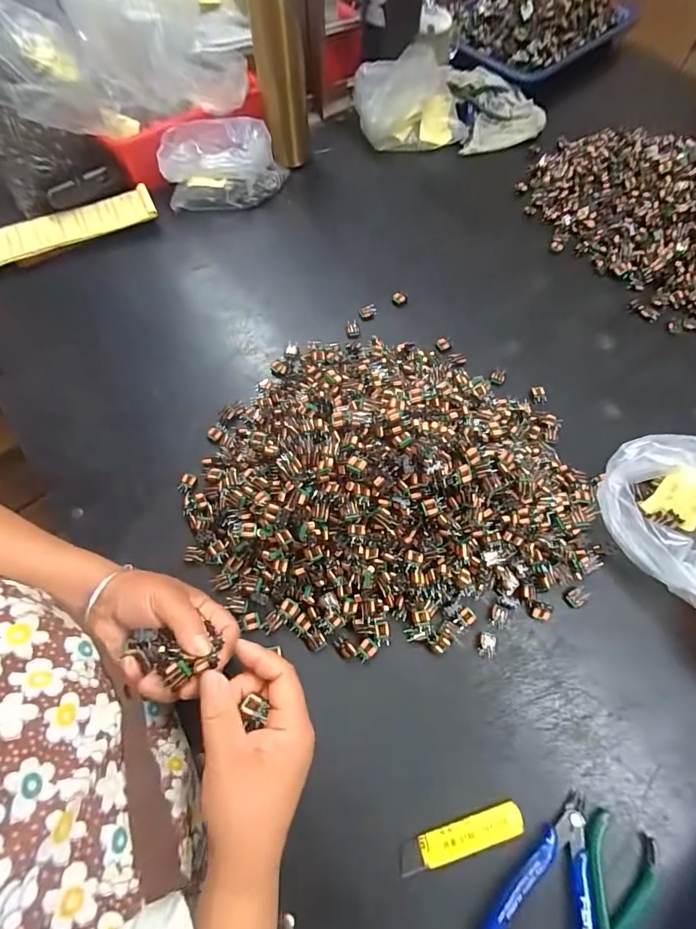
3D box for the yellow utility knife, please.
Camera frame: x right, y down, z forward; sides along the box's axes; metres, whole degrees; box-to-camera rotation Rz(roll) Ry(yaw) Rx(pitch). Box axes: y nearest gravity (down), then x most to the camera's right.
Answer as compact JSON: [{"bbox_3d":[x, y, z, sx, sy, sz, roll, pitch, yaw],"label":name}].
[{"bbox_3d":[0.086,0.285,0.324,0.097,0.008,0.022,-15,68,-8],"label":"yellow utility knife"}]

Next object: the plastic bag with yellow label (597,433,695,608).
[{"bbox_3d":[0.310,0.038,0.379,0.116,0.094,0.144,-24,67,-11],"label":"plastic bag with yellow label"}]

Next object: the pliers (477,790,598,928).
[{"bbox_3d":[0.153,0.307,0.306,0.078,0.010,0.120,31,69,11],"label":"pliers"}]

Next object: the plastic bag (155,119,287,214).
[{"bbox_3d":[-0.175,-0.422,0.601,0.165,0.077,0.088,-6,67,-5],"label":"plastic bag"}]

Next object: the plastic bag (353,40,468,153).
[{"bbox_3d":[0.096,-0.567,0.670,0.170,0.103,0.109,-5,67,-4],"label":"plastic bag"}]

